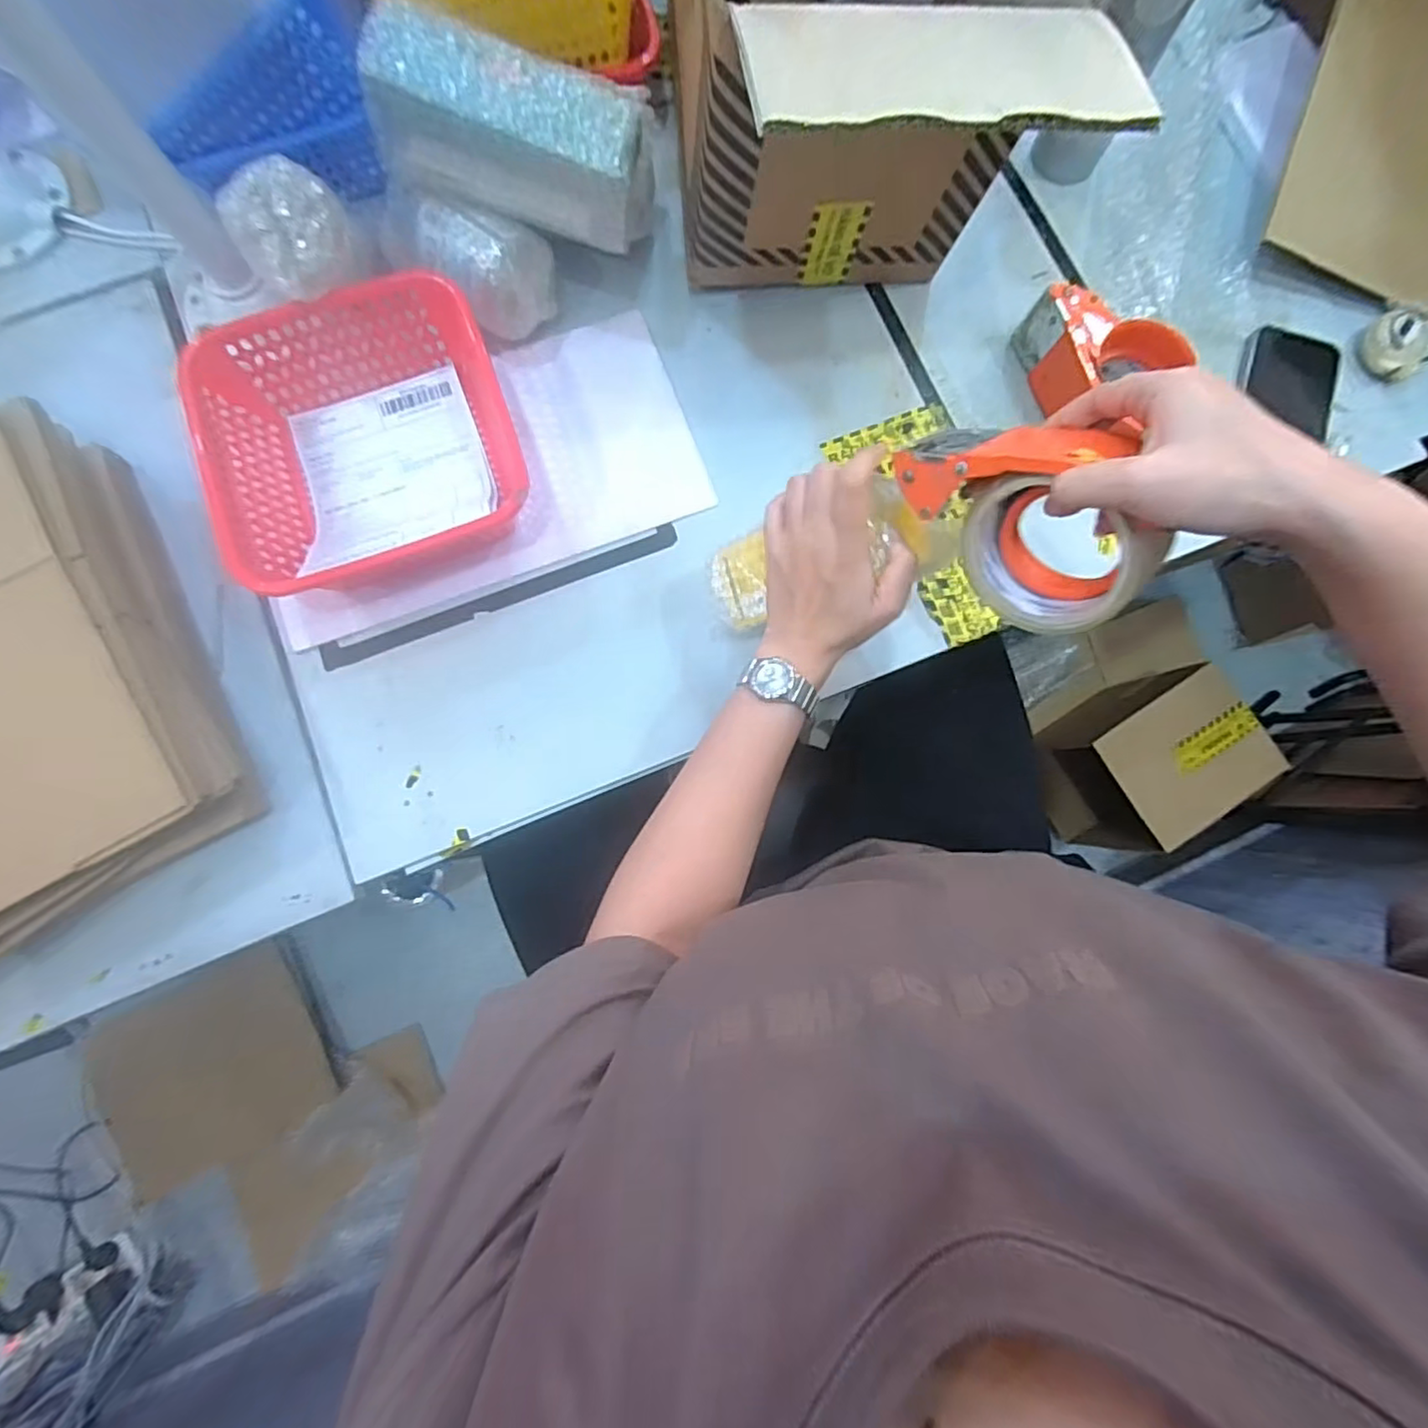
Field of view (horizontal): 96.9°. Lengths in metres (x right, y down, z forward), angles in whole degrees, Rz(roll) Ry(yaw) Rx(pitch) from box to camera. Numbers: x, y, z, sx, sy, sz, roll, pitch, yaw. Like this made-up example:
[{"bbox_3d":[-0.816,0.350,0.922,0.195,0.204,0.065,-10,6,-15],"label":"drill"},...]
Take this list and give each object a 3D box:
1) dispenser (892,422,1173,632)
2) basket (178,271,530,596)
[{"bbox_3d":[0.176,-0.109,0.360,0.131,0.099,0.063,22,45,34],"label":"dispenser"},{"bbox_3d":[-0.273,-0.215,0.512,0.217,0.087,0.221,-22,82,-3],"label":"basket"}]

